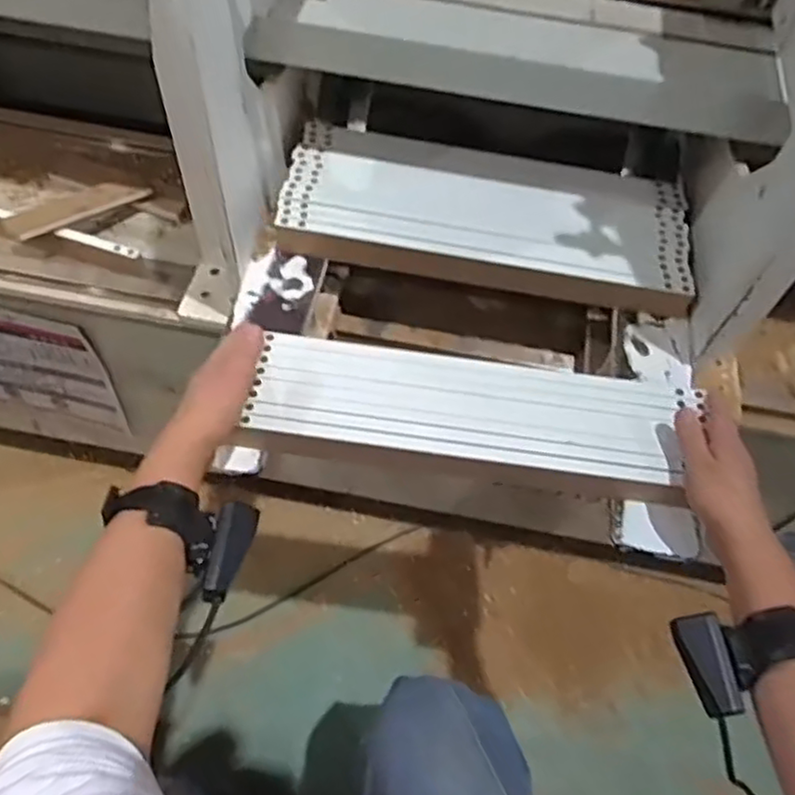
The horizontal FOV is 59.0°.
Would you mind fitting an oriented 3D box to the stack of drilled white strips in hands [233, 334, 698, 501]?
[{"bbox_3d":[0.062,0.011,0.617,0.362,0.016,0.122,8,59,1],"label":"stack of drilled white strips in hands"}]

